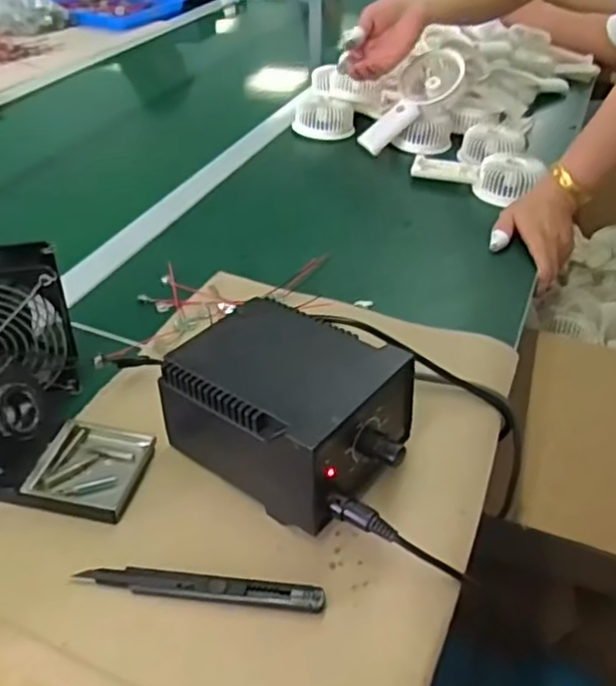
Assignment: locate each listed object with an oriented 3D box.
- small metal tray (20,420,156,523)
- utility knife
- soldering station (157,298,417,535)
[{"bbox_3d":[-0.151,0.087,0.469,0.070,0.011,0.075,9,39,8],"label":"small metal tray"},{"bbox_3d":[-0.065,0.148,0.405,0.148,0.010,0.017,6,38,5],"label":"utility knife"},{"bbox_3d":[-0.010,0.046,0.469,0.154,0.087,0.116,27,45,28],"label":"soldering station"}]

